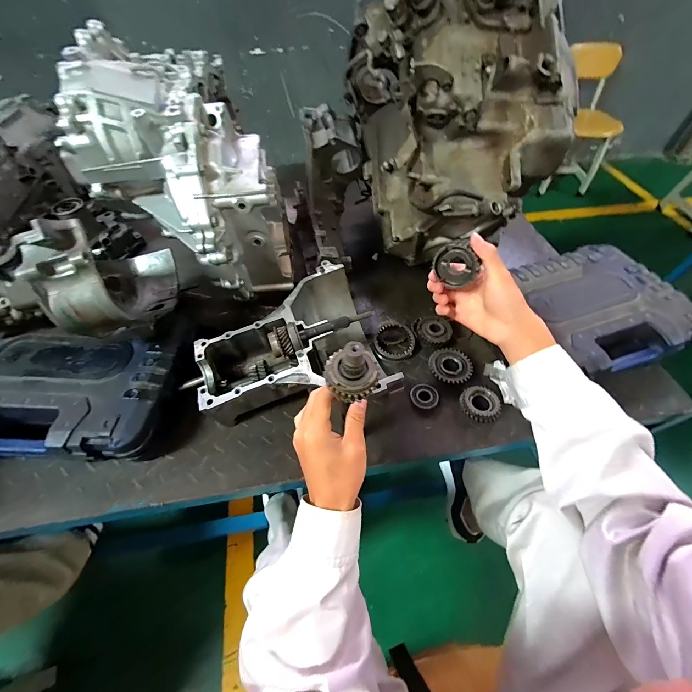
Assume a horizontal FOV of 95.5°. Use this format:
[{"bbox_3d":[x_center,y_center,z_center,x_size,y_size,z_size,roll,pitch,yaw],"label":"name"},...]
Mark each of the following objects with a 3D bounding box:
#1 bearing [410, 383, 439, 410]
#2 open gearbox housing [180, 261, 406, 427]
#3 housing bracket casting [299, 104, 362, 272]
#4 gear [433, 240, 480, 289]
[{"bbox_3d":[0.142,0.091,0.570,0.049,0.014,0.044,20,56,14],"label":"bearing"},{"bbox_3d":[-0.108,0.007,0.553,0.314,0.126,0.271,-12,55,-9],"label":"open gearbox housing"},{"bbox_3d":[-0.025,-0.330,0.680,0.117,0.311,0.117,-1,9,-1],"label":"housing bracket casting"},{"bbox_3d":[0.137,-0.102,0.391,0.054,0.054,0.017,24,57,16],"label":"gear"}]

